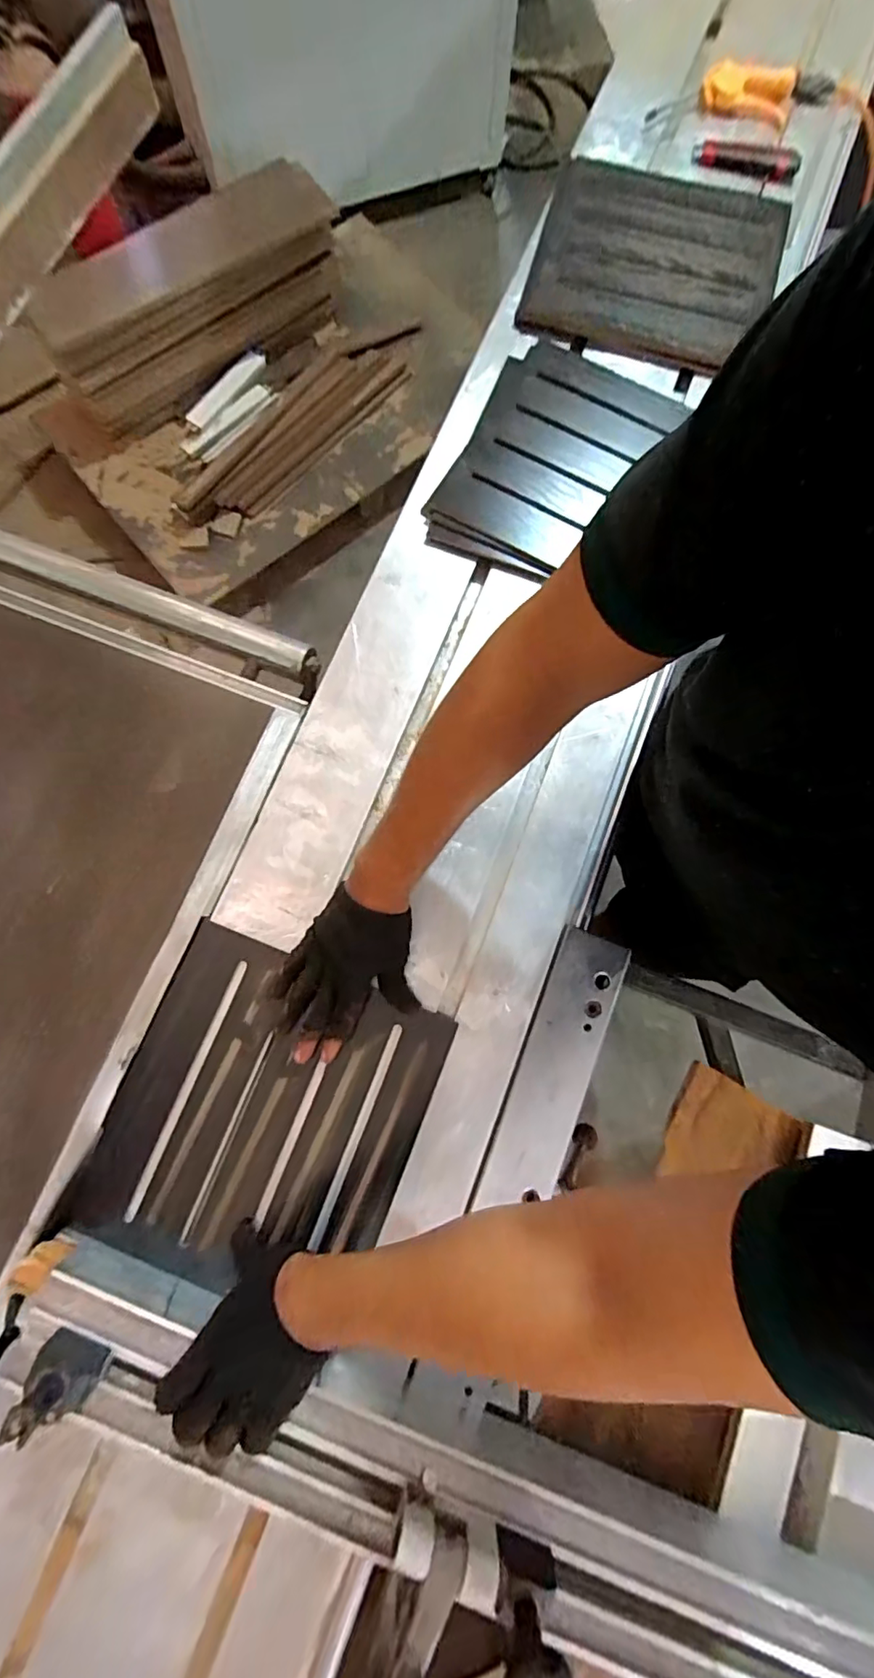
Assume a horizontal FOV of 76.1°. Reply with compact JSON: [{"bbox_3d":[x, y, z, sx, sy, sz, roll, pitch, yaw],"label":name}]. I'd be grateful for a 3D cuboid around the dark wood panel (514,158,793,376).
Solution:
[{"bbox_3d":[0.304,-0.807,0.767,0.320,0.013,0.338,17,80,2],"label":"dark wood panel"}]

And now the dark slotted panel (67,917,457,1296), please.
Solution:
[{"bbox_3d":[-0.172,0.275,0.555,0.292,0.027,0.298,22,80,3],"label":"dark slotted panel"}]

